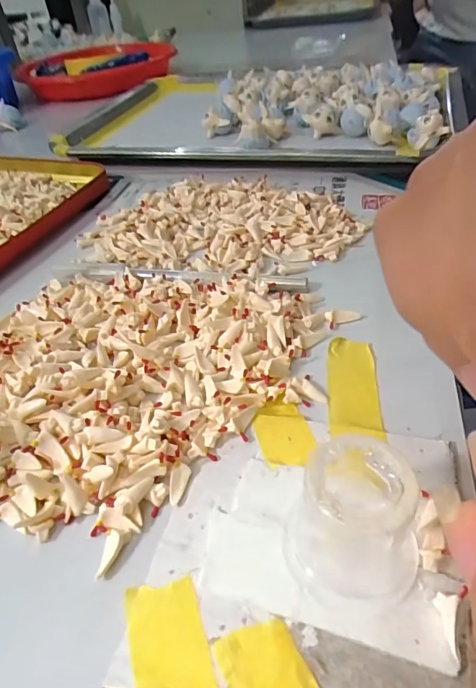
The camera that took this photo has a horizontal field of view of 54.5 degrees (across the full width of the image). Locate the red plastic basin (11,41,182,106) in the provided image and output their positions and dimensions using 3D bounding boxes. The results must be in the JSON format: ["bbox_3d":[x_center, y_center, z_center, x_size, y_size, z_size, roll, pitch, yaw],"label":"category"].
[{"bbox_3d":[-0.195,-0.395,0.657,0.198,0.027,0.214,-5,42,2],"label":"red plastic basin"}]

